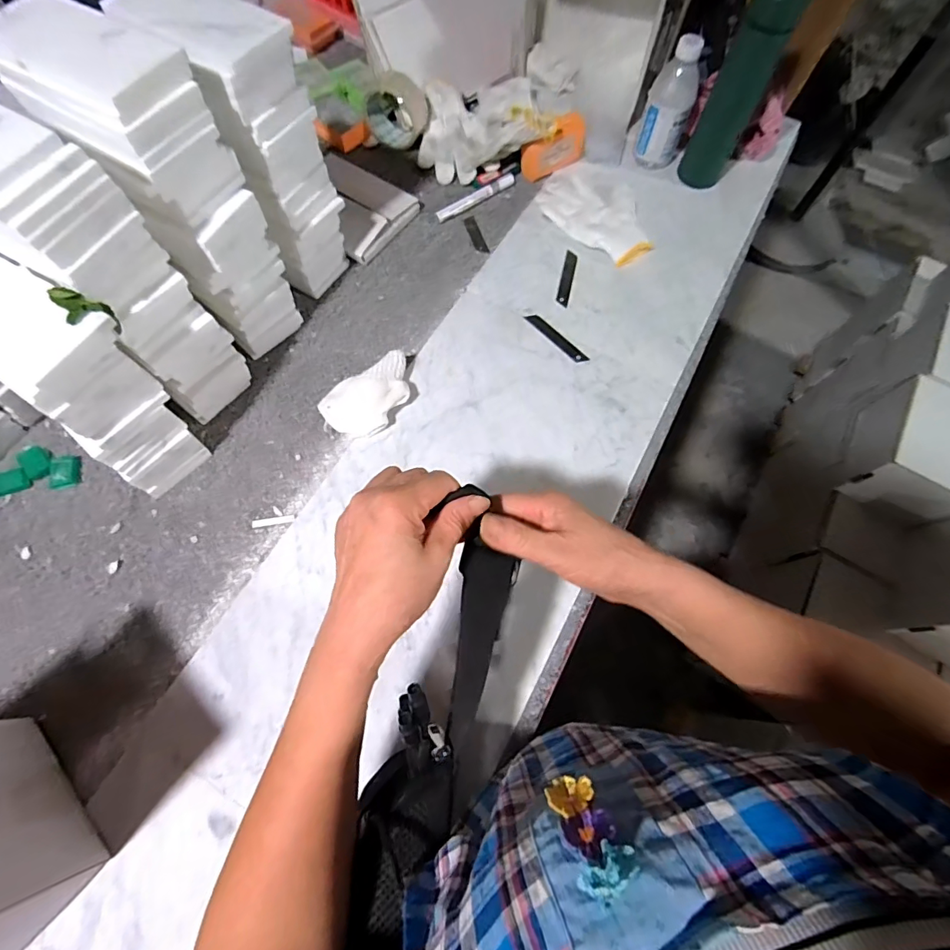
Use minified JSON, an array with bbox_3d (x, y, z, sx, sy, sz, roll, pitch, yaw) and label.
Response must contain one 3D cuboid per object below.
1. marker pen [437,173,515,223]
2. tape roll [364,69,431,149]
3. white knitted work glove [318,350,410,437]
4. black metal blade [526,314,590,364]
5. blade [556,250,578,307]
[{"bbox_3d":[0.004,-0.424,0.728,0.143,0.014,0.017,-37,75,-14],"label":"marker pen"},{"bbox_3d":[-0.126,-0.576,0.757,0.098,0.094,0.052,14,45,28],"label":"tape roll"},{"bbox_3d":[-0.121,-0.090,0.567,0.119,0.040,0.071,-33,71,-14],"label":"white knitted work glove"},{"bbox_3d":[0.106,-0.179,0.623,0.019,0.004,0.098,-38,74,-23],"label":"black metal blade"},{"bbox_3d":[0.131,-0.280,0.679,0.018,0.004,0.100,10,66,12],"label":"blade"}]

